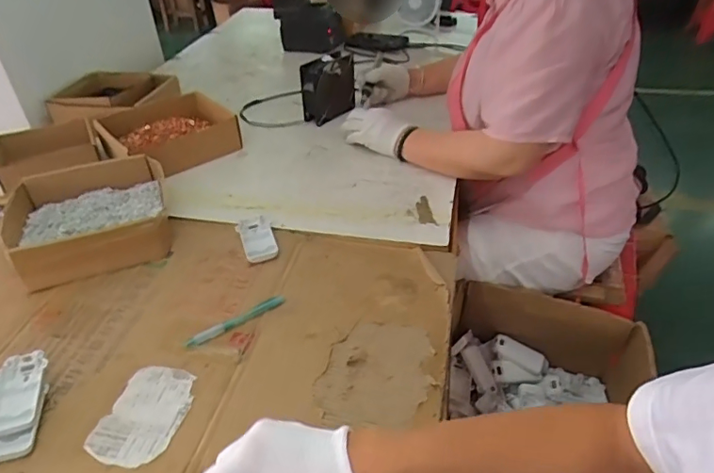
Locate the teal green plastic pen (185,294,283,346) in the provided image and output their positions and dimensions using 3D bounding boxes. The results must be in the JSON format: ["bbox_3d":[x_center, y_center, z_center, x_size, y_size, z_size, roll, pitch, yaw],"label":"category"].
[{"bbox_3d":[-0.151,0.104,0.660,0.129,0.012,0.015,-21,44,-24],"label":"teal green plastic pen"}]

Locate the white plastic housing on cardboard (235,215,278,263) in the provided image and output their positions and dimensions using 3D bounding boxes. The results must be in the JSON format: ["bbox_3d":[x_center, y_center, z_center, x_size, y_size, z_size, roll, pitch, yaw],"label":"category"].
[{"bbox_3d":[-0.149,0.003,0.785,0.050,0.013,0.101,-10,41,-12],"label":"white plastic housing on cardboard"}]

